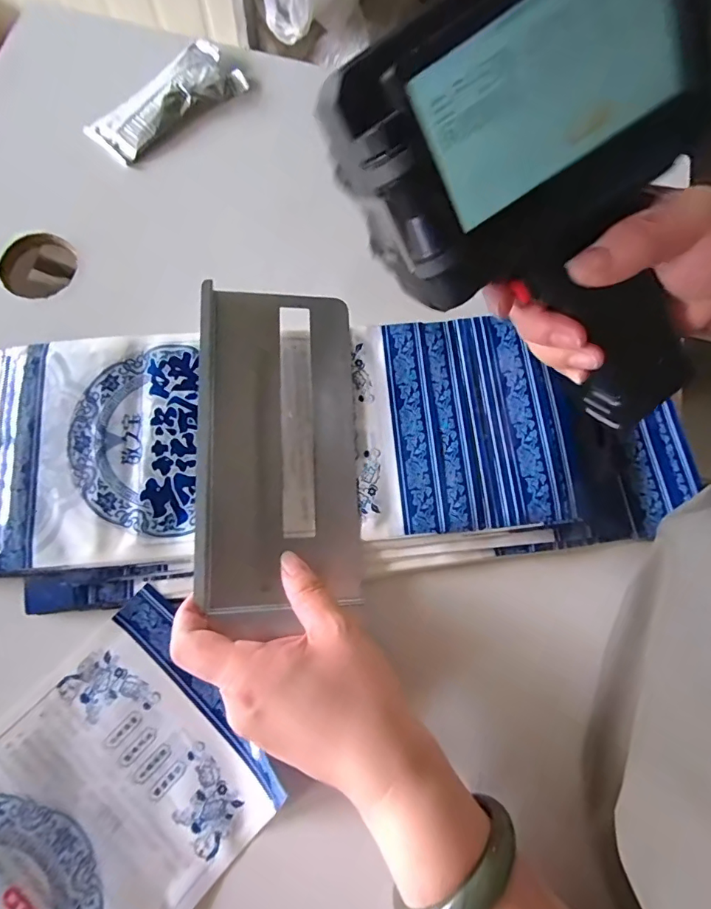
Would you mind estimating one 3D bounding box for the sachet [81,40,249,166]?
[{"bbox_3d":[-0.159,-0.297,0.394,0.052,0.017,0.134,42,75,7],"label":"sachet"}]

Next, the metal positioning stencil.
[{"bbox_3d":[-0.049,-0.002,0.310,0.099,0.045,0.223,-3,74,0],"label":"metal positioning stencil"}]

